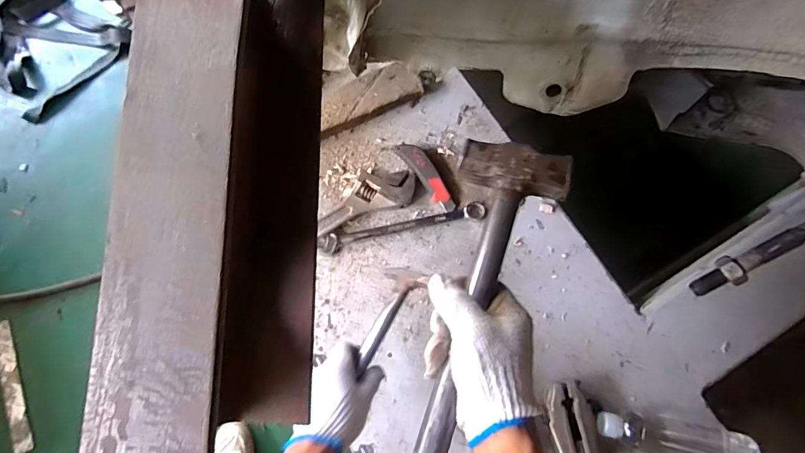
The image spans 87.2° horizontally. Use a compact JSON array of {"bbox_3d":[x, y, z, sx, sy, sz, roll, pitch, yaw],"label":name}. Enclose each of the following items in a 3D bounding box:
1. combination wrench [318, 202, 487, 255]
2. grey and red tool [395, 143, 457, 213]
[{"bbox_3d":[0.002,0.002,0.719,0.286,0.009,0.032,-12,72,-4],"label":"combination wrench"},{"bbox_3d":[0.043,-0.091,0.742,0.034,0.019,0.150,-31,75,-10],"label":"grey and red tool"}]

